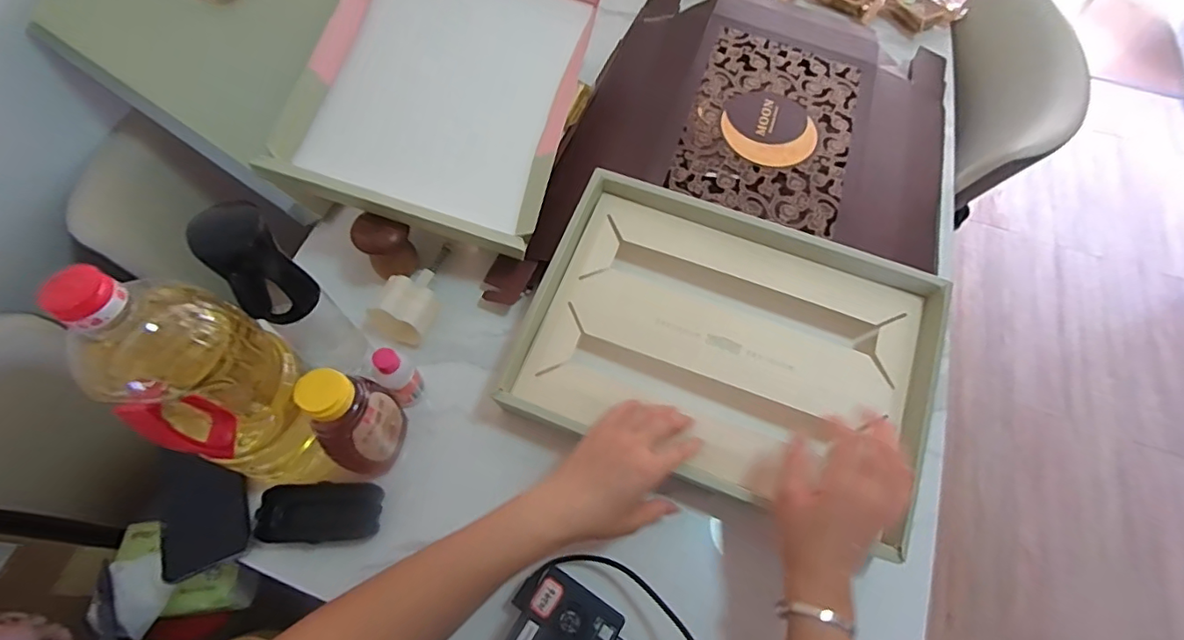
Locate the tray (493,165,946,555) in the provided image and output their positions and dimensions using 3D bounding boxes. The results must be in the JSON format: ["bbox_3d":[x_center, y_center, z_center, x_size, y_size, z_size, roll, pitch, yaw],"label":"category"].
[{"bbox_3d":[0.141,0.013,0.551,0.396,0.072,0.305,20,63,8],"label":"tray"}]

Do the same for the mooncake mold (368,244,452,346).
[{"bbox_3d":[-0.204,-0.042,0.618,0.064,0.053,0.132,16,63,6],"label":"mooncake mold"}]

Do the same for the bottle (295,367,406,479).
[{"bbox_3d":[-0.217,0.095,0.491,0.048,0.154,0.076,9,62,3],"label":"bottle"}]

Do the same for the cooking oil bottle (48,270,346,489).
[{"bbox_3d":[-0.308,0.055,0.435,0.104,0.286,0.106,-1,62,-3],"label":"cooking oil bottle"}]

